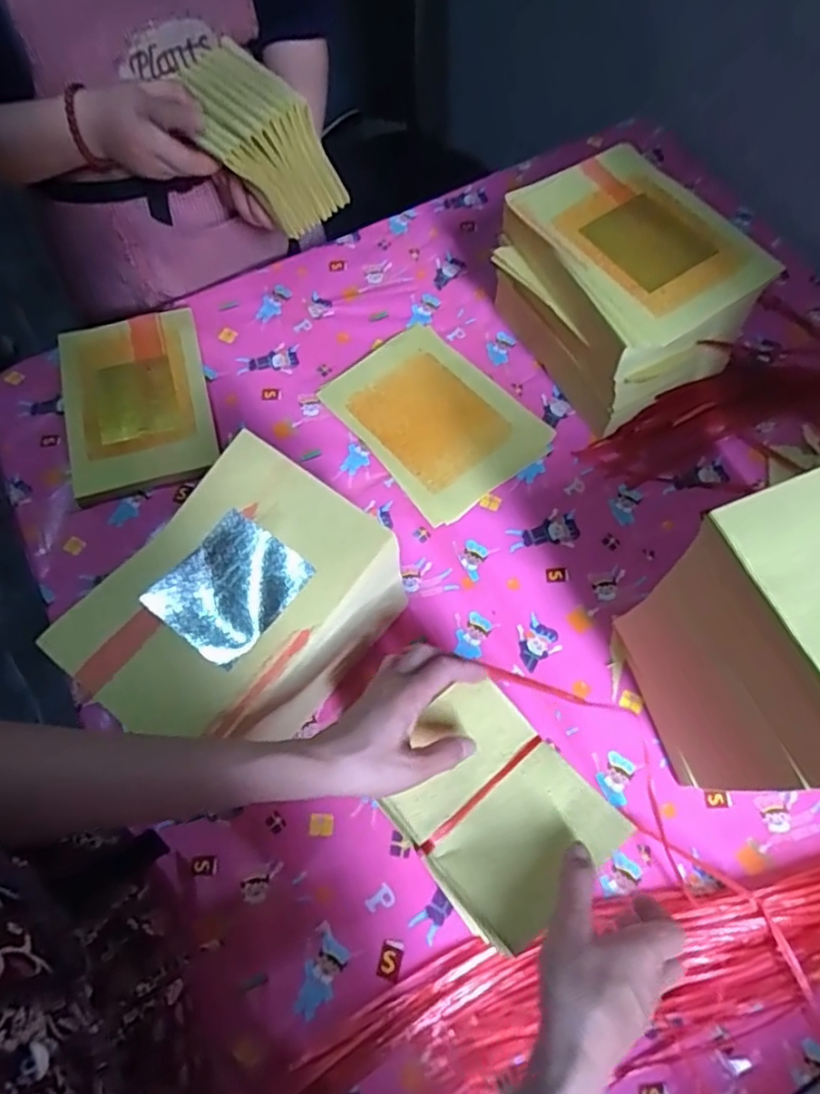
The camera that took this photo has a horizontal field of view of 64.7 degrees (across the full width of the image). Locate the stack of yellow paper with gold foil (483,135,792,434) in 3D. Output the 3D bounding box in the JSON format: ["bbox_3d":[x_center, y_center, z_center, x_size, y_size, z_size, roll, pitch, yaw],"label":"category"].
[{"bbox_3d":[0.225,-0.276,0.712,0.174,0.163,0.237,-30,71,-10],"label":"stack of yellow paper with gold foil"}]

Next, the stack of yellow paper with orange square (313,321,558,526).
[{"bbox_3d":[0.029,-0.151,0.750,0.174,0.010,0.229,-36,72,-12],"label":"stack of yellow paper with orange square"}]

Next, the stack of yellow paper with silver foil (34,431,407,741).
[{"bbox_3d":[-0.135,0.066,0.562,0.157,0.179,0.223,36,72,16],"label":"stack of yellow paper with silver foil"}]

